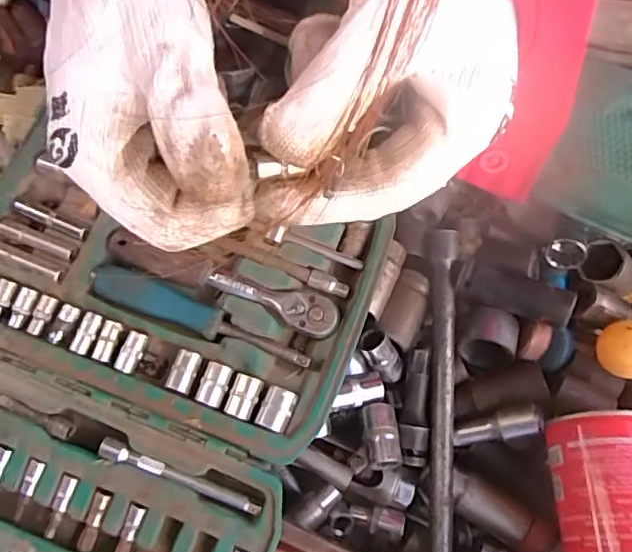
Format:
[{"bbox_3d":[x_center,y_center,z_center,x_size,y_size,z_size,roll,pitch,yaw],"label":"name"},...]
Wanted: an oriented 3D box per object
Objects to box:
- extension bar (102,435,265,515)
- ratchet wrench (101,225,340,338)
[{"bbox_3d":[-0.079,0.117,0.343,0.098,0.011,0.010,22,77,5],"label":"extension bar"},{"bbox_3d":[-0.060,0.000,0.373,0.153,0.018,0.027,21,77,5],"label":"ratchet wrench"}]

